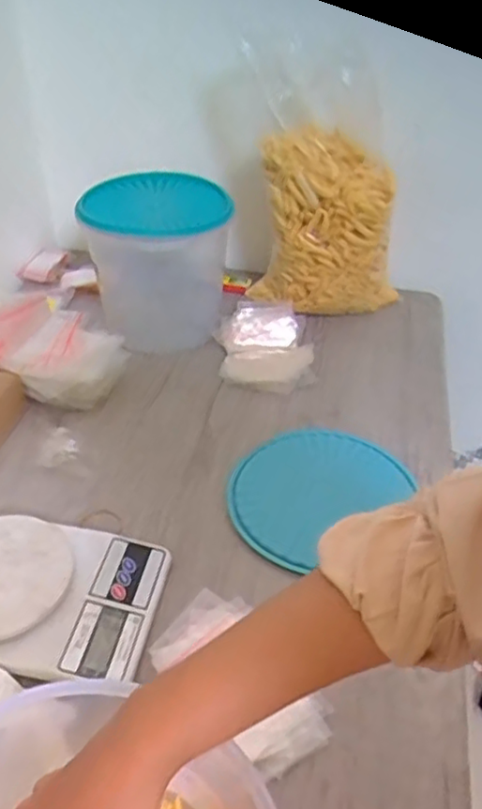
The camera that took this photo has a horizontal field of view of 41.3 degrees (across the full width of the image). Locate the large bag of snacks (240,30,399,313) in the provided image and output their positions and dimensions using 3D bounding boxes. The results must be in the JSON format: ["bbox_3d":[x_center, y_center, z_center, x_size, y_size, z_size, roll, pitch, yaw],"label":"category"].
[{"bbox_3d":[0.122,-0.290,0.901,0.200,0.329,0.135,15,41,16],"label":"large bag of snacks"}]

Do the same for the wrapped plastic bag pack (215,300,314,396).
[{"bbox_3d":[0.034,-0.083,0.894,0.128,0.043,0.162,-4,39,-7],"label":"wrapped plastic bag pack"}]

